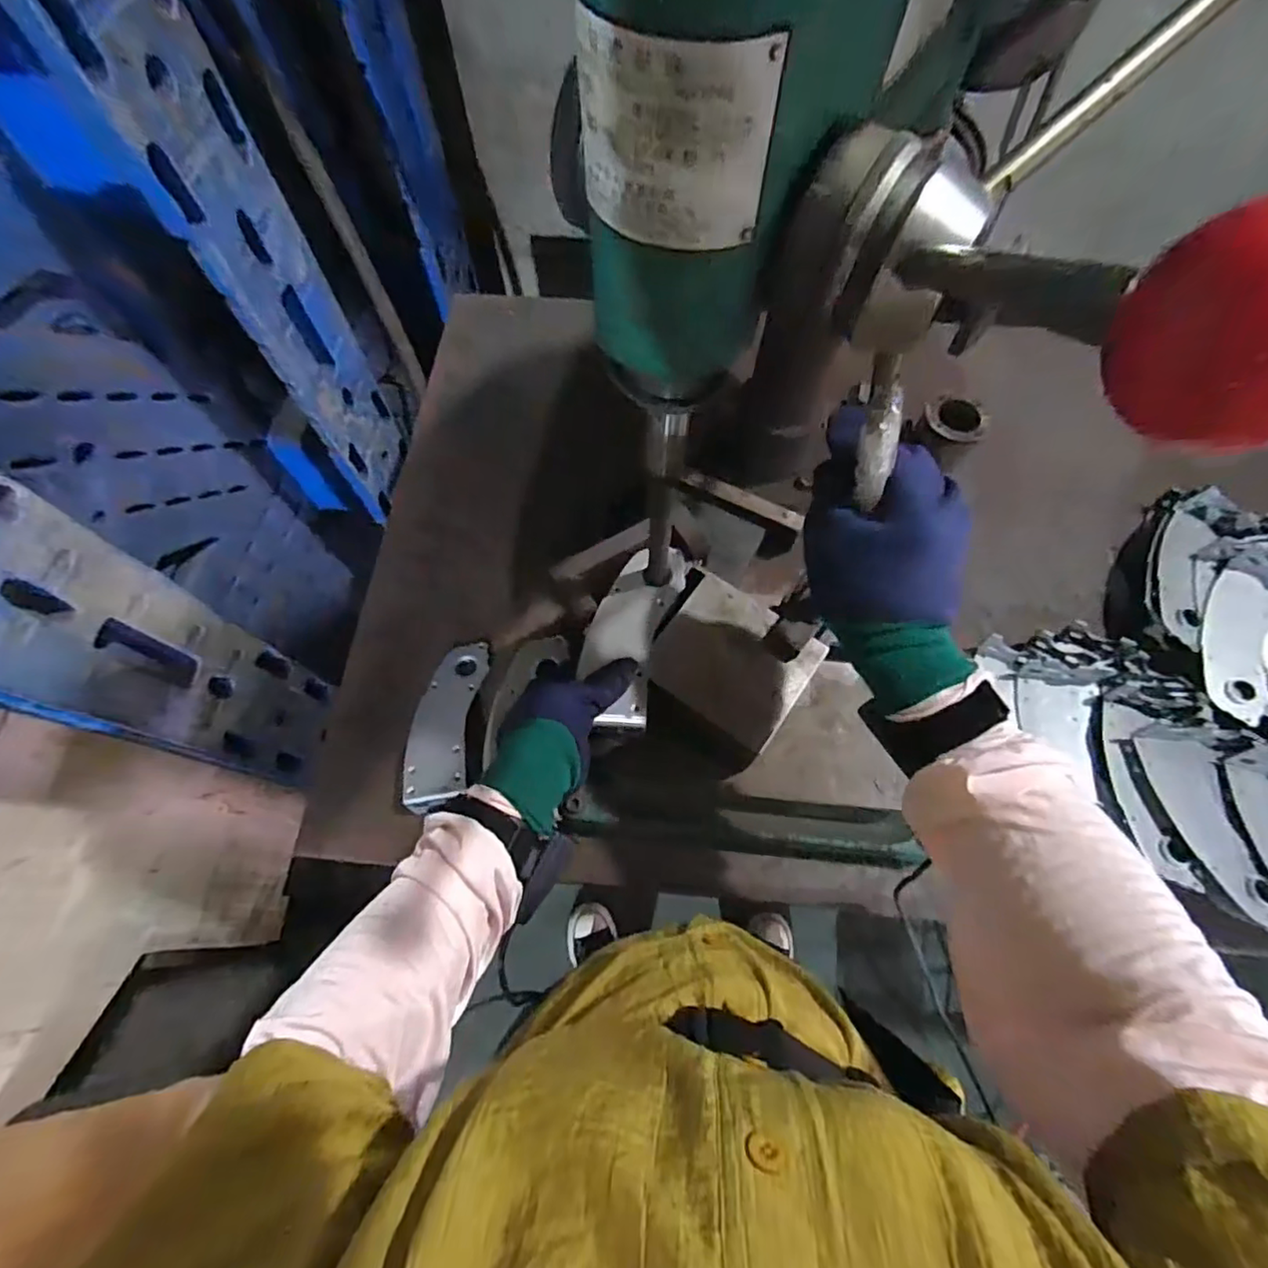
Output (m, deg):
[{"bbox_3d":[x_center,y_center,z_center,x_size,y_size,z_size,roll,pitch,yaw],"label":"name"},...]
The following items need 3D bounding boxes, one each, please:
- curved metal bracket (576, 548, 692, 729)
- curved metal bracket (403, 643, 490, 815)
[{"bbox_3d":[-0.003,-0.004,0.527,0.068,0.013,0.166,13,67,6],"label":"curved metal bracket"},{"bbox_3d":[-0.196,0.092,0.634,0.059,0.028,0.177,2,69,2],"label":"curved metal bracket"}]

